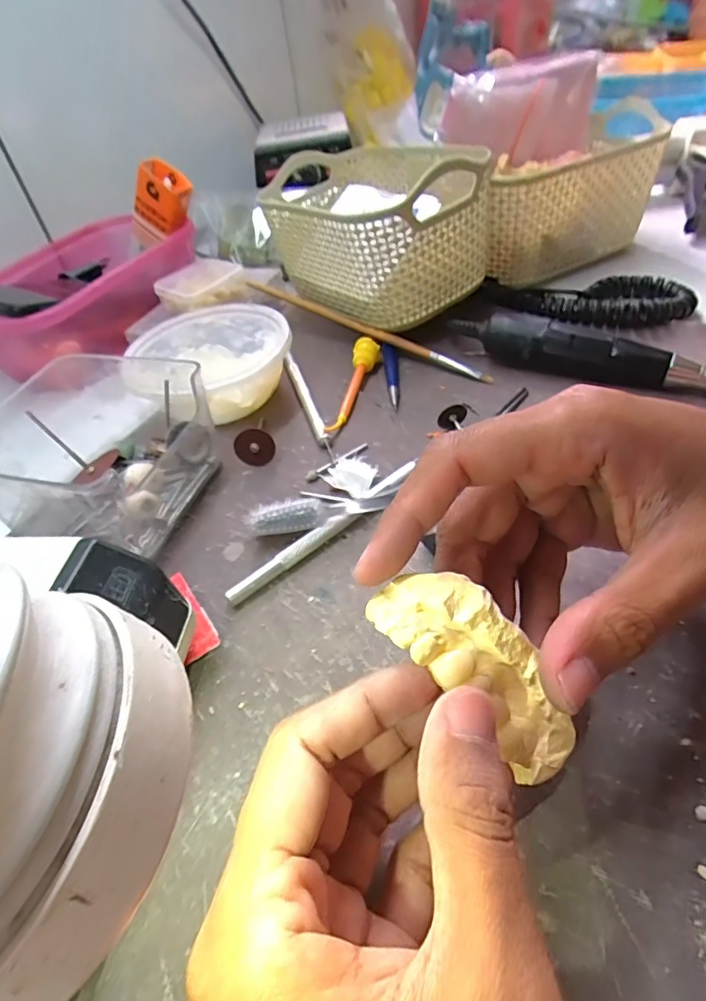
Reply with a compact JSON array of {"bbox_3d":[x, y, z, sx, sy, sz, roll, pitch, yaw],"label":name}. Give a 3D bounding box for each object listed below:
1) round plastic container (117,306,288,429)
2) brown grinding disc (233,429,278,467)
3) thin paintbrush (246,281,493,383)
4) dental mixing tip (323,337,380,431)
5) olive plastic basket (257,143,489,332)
[{"bbox_3d":[-0.090,-0.087,0.336,0.101,0.045,0.106,-5,45,5],"label":"round plastic container"},{"bbox_3d":[-0.056,-0.030,0.299,0.023,0.022,0.004,16,29,-10],"label":"brown grinding disc"},{"bbox_3d":[0.003,-0.124,0.375,0.207,0.012,0.006,25,55,30],"label":"thin paintbrush"},{"bbox_3d":[0.002,-0.074,0.337,0.017,0.018,0.083,5,47,14],"label":"dental mixing tip"},{"bbox_3d":[0.015,-0.206,0.399,0.127,0.089,0.174,-33,49,-21],"label":"olive plastic basket"}]

